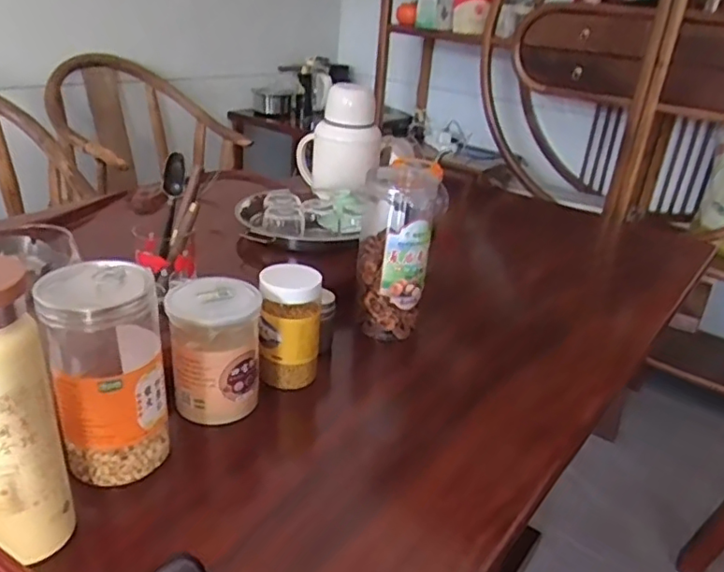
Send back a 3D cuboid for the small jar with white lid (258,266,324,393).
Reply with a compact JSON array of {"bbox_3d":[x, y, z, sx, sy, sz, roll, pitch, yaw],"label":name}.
[{"bbox_3d":[-0.073,0.043,0.604,0.056,0.122,0.050,6,26,2],"label":"small jar with white lid"}]

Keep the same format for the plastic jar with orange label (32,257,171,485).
[{"bbox_3d":[-0.199,0.069,0.468,0.079,0.163,0.074,4,26,-2],"label":"plastic jar with orange label"}]

